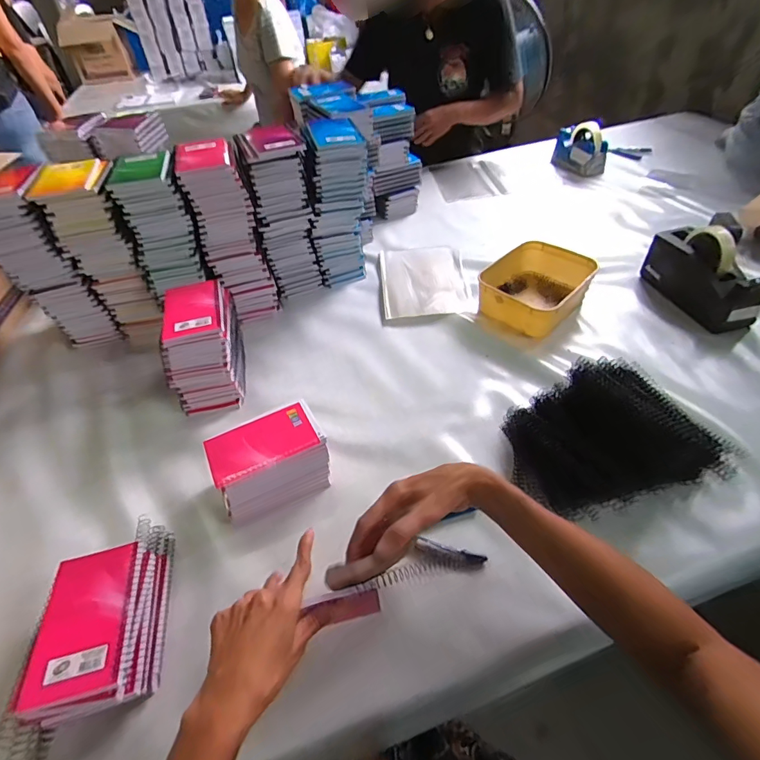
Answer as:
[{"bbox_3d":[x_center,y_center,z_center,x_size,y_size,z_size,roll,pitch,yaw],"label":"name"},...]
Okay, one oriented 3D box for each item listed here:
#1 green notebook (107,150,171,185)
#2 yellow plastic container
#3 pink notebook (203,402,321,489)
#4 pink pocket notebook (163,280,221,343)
[{"bbox_3d":[-0.379,-0.340,0.670,0.087,0.009,0.127,-15,46,-10],"label":"green notebook"},{"bbox_3d":[0.284,-0.176,0.802,0.180,0.067,0.200,33,56,31],"label":"yellow plastic container"},{"bbox_3d":[-0.150,0.078,0.537,0.129,0.007,0.080,-23,48,-17],"label":"pink notebook"},{"bbox_3d":[-0.279,-0.106,0.633,0.083,0.010,0.127,-14,46,-9],"label":"pink pocket notebook"}]

